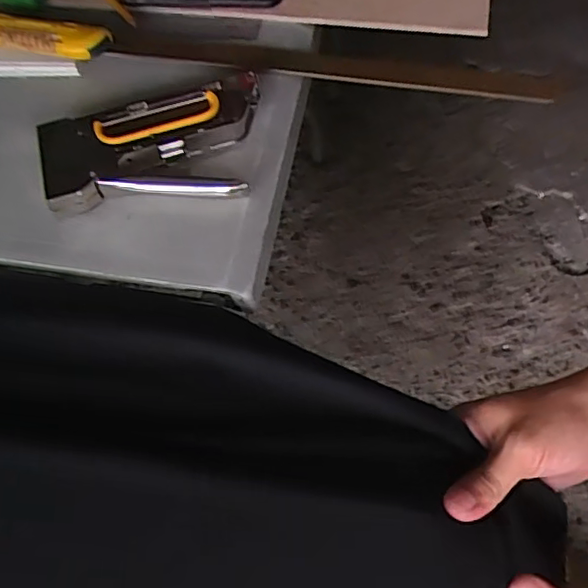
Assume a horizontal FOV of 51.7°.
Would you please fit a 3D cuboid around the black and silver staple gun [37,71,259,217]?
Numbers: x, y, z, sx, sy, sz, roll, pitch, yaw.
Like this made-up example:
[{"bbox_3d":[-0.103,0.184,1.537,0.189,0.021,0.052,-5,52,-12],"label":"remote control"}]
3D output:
[{"bbox_3d":[-0.110,-0.117,0.469,0.166,0.029,0.115,-7,60,-3],"label":"black and silver staple gun"}]

